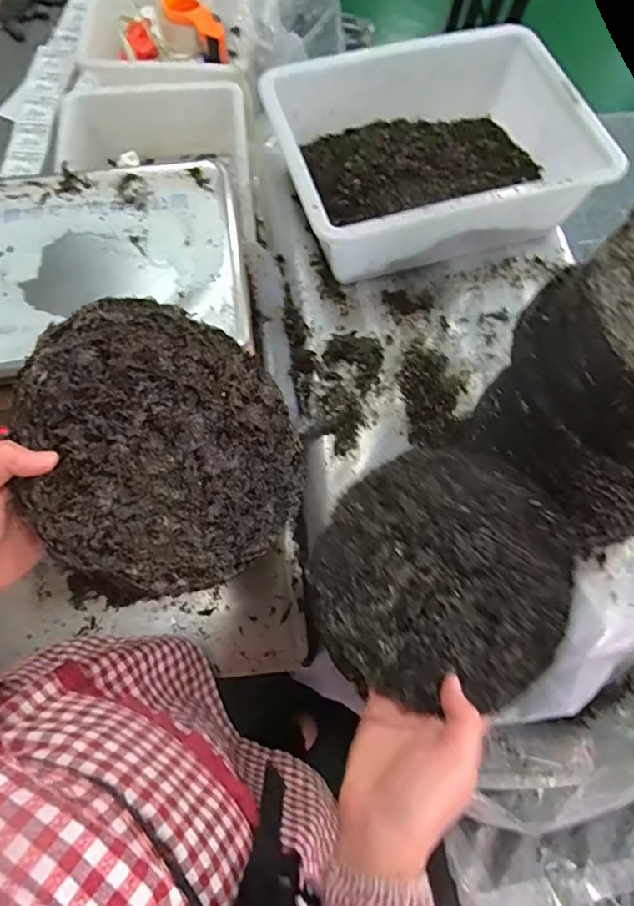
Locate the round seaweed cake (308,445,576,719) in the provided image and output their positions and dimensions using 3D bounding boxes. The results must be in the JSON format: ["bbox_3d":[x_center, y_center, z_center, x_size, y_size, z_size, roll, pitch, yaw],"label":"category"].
[{"bbox_3d":[0.096,0.087,0.398,0.181,0.036,0.197,0,71,-1],"label":"round seaweed cake"}]

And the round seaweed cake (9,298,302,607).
[{"bbox_3d":[-0.108,-0.007,0.367,0.201,0.016,0.193,6,76,-25],"label":"round seaweed cake"}]

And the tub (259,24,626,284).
[{"bbox_3d":[0.139,-0.377,0.645,0.368,0.106,0.281,-16,72,-6],"label":"tub"}]

